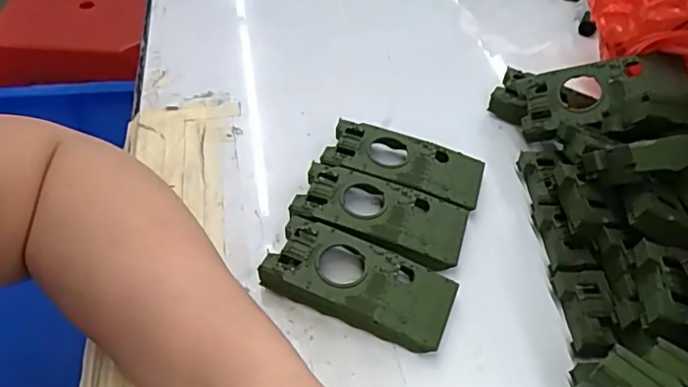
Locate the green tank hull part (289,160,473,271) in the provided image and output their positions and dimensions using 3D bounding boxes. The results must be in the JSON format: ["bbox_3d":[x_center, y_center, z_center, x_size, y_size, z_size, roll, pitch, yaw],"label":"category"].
[{"bbox_3d":[0.022,0.016,0.345,0.103,0.020,0.049,16,50,11],"label":"green tank hull part"}]

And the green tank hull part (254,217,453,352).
[{"bbox_3d":[0.009,0.052,0.313,0.103,0.020,0.046,18,50,13],"label":"green tank hull part"}]

